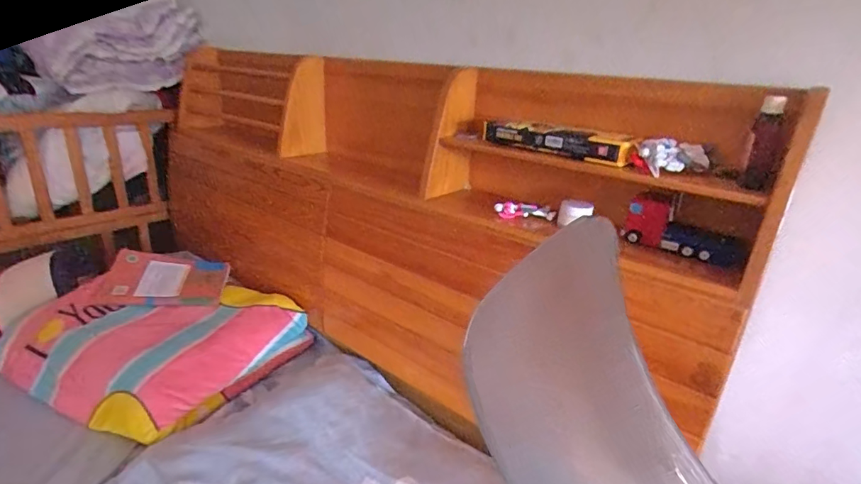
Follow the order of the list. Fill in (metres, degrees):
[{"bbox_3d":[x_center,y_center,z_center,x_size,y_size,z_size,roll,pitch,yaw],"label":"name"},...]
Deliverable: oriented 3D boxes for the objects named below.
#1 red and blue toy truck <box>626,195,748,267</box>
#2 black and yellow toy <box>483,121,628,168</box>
[{"bbox_3d":[0.374,-0.007,0.678,0.159,0.067,0.050,27,29,21],"label":"red and blue toy truck"},{"bbox_3d":[0.206,-0.172,0.773,0.264,0.040,0.056,21,27,36],"label":"black and yellow toy"}]

